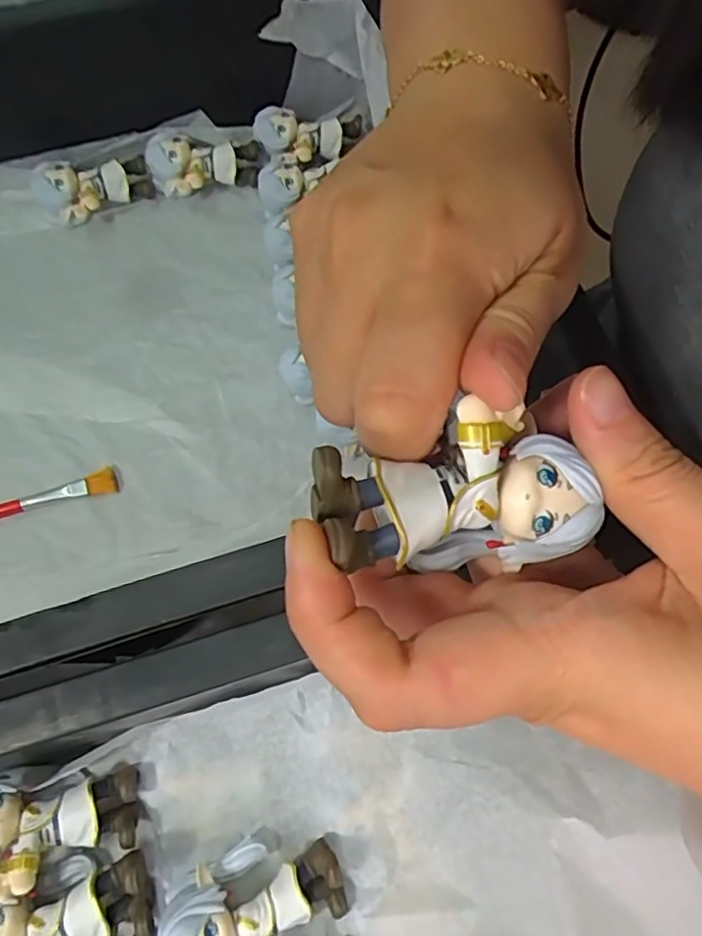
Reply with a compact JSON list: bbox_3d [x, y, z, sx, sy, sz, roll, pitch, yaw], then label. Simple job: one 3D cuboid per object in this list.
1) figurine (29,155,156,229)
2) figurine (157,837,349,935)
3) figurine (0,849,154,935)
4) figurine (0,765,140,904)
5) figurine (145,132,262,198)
[{"bbox_3d":[-0.148,-0.162,0.352,0.062,0.026,0.034,-24,71,-9],"label":"figurine"},{"bbox_3d":[-0.032,0.152,0.210,0.059,0.026,0.041,-27,72,-10],"label":"figurine"},{"bbox_3d":[-0.098,0.156,0.209,0.058,0.026,0.035,-20,71,-8],"label":"figurine"},{"bbox_3d":[-0.108,0.127,0.217,0.057,0.028,0.035,0,69,0],"label":"figurine"},{"bbox_3d":[-0.085,-0.175,0.356,0.063,0.025,0.025,-2,69,-1],"label":"figurine"}]

